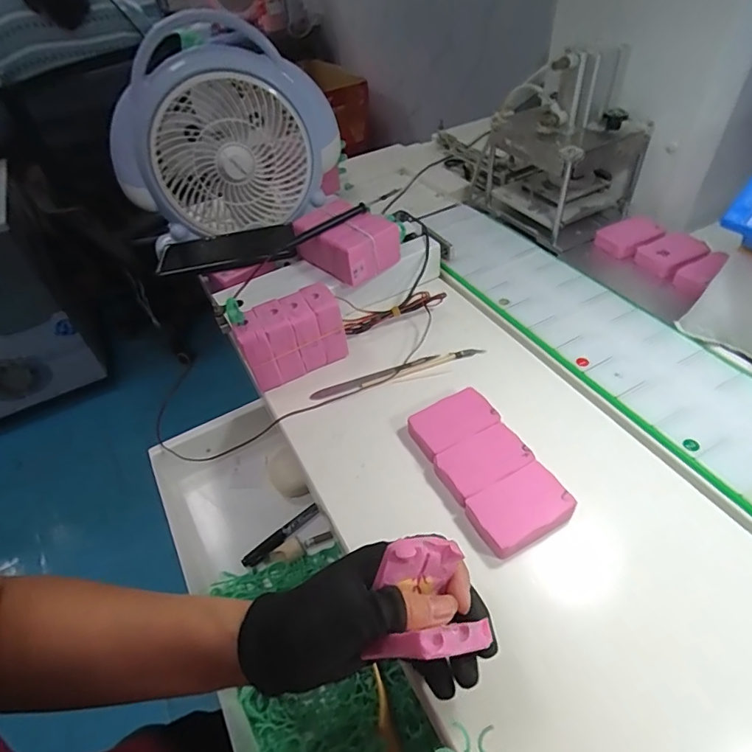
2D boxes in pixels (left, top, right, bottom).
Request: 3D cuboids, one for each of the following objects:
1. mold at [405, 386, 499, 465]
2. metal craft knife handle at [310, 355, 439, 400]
[{"bbox_3d":[0.066,0.043,0.421,0.071,0.022,0.046,-25,48,-16],"label":"mold"},{"bbox_3d":[0.000,0.000,0.478,0.131,0.004,0.011,-17,47,-10],"label":"metal craft knife handle"}]

